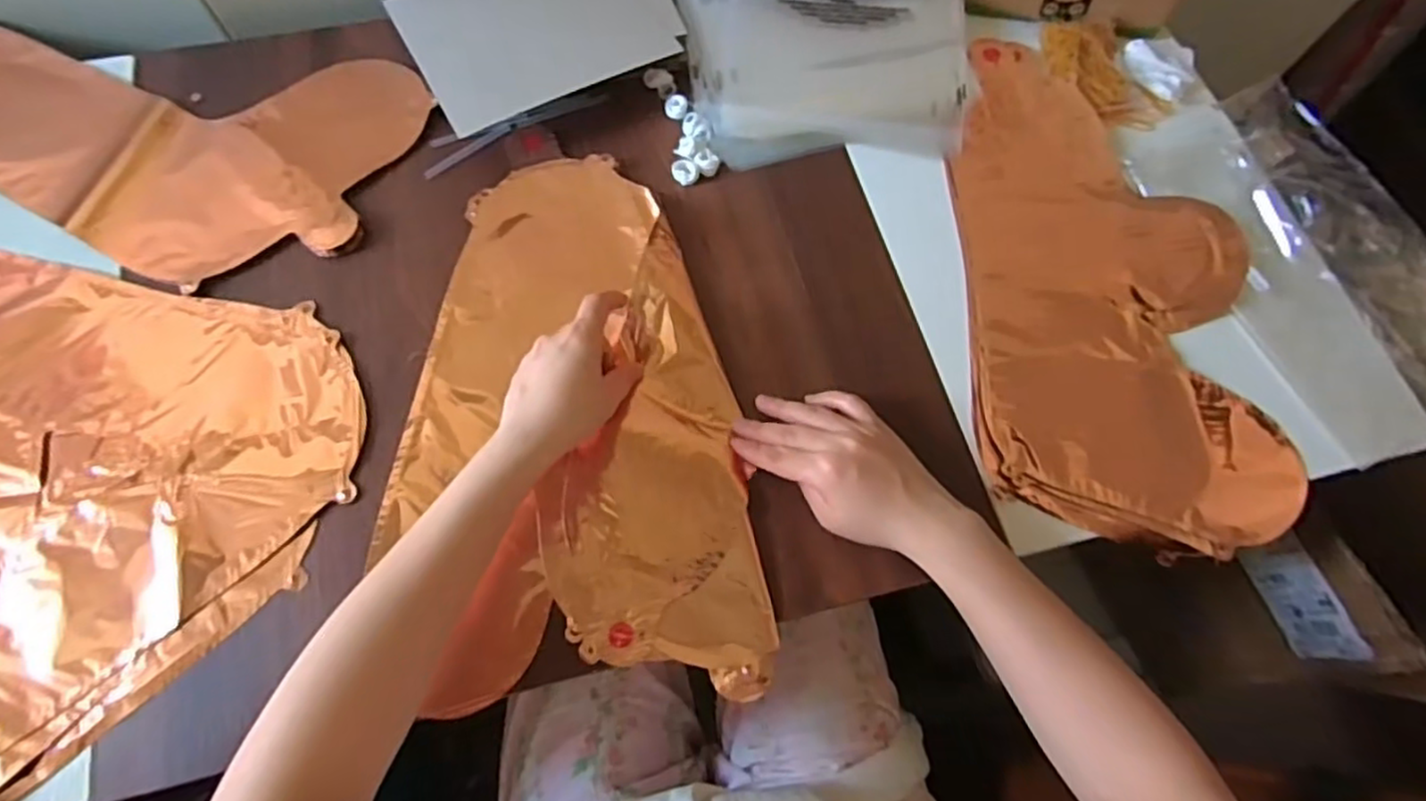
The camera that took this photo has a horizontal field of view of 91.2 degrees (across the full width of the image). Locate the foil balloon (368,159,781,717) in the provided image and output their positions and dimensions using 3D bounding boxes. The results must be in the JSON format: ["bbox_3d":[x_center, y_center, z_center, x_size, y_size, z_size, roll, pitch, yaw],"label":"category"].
[{"bbox_3d":[-0.100,-0.002,0.486,0.226,0.026,0.388,-6,69,-5],"label":"foil balloon"}]

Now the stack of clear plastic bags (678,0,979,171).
[{"bbox_3d":[0.105,-0.316,0.604,0.254,0.029,0.234,-8,70,-6],"label":"stack of clear plastic bags"}]

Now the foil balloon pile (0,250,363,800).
[{"bbox_3d":[-0.429,0.070,0.432,0.378,0.032,0.431,-9,70,-6],"label":"foil balloon pile"}]

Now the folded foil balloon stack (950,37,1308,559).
[{"bbox_3d":[0.306,-0.104,0.538,0.220,0.017,0.416,4,69,-1],"label":"folded foil balloon stack"}]

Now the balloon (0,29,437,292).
[{"bbox_3d":[-0.455,-0.220,0.556,0.406,0.012,0.227,18,69,4],"label":"balloon"}]

